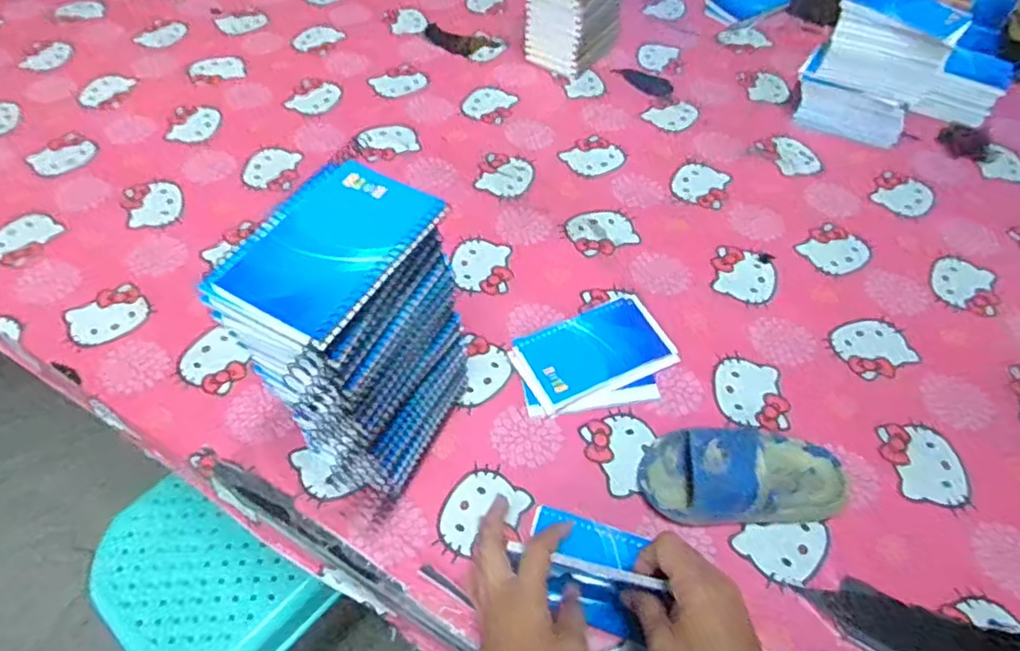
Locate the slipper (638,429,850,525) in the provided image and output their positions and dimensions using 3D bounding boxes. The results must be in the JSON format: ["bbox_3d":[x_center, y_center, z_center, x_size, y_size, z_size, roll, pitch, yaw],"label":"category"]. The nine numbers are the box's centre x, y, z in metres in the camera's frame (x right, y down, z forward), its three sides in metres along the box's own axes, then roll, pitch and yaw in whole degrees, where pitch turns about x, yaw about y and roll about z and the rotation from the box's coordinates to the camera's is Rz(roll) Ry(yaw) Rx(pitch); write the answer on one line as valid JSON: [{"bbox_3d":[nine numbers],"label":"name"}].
[{"bbox_3d":[0.208,0.124,0.550,0.175,0.067,0.081,-4,53,-3],"label":"slipper"}]

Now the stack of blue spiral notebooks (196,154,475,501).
[{"bbox_3d":[-0.115,0.025,0.504,0.097,0.264,0.153,22,56,15],"label":"stack of blue spiral notebooks"}]

